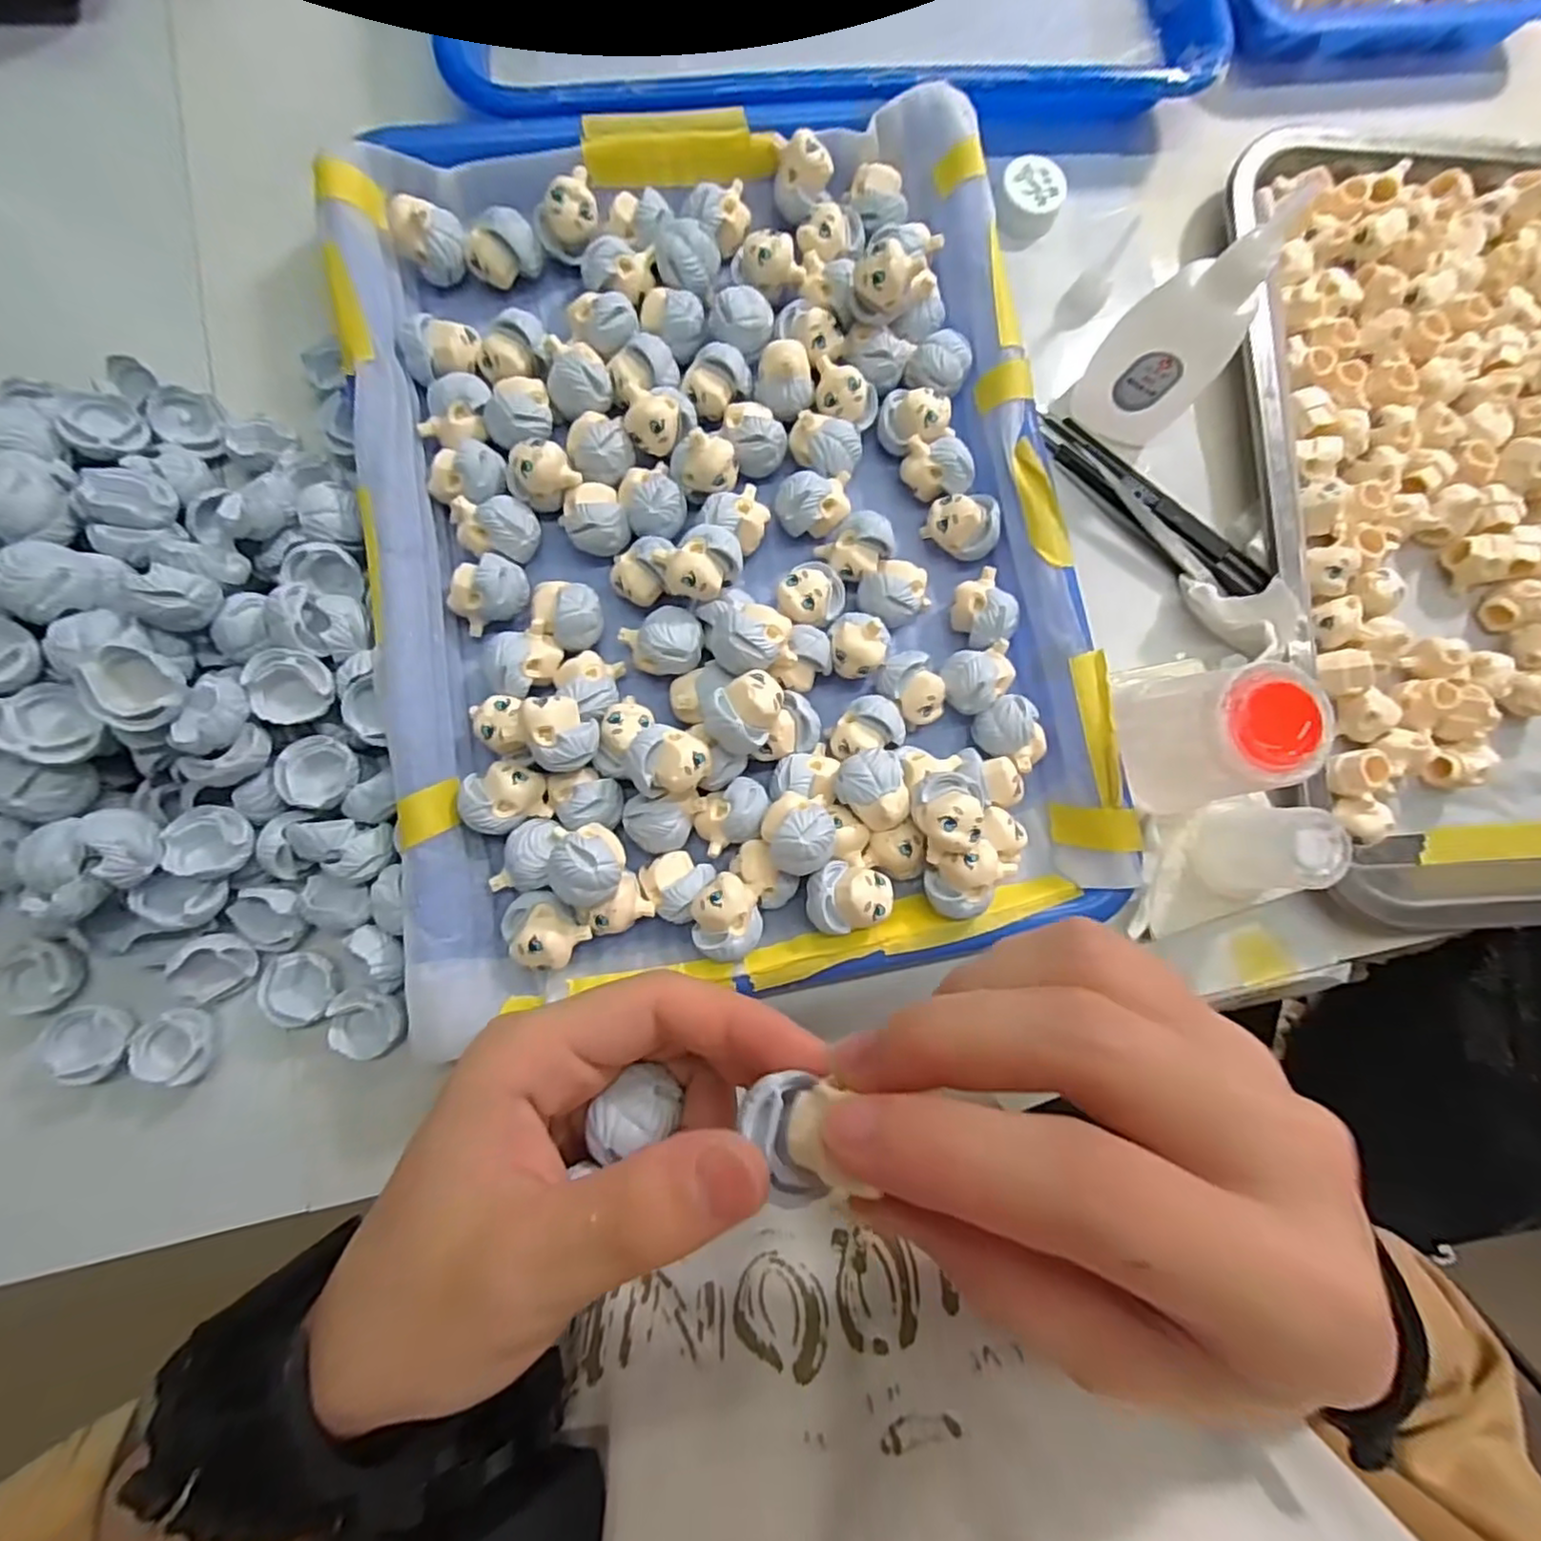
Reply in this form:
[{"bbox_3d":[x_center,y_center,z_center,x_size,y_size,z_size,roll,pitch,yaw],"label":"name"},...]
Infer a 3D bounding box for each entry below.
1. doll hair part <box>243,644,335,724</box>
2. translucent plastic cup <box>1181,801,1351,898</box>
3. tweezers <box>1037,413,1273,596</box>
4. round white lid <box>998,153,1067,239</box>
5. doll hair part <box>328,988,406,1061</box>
[{"bbox_3d":[-0.156,-0.028,0.216,0.023,0.011,0.023,-16,85,-6],"label":"doll hair part"},{"bbox_3d":[0.183,0.030,0.252,0.032,0.044,0.034,1,84,-5],"label":"translucent plastic cup"},{"bbox_3d":[0.161,-0.113,0.282,0.113,0.012,0.022,43,82,1],"label":"tweezers"},{"bbox_3d":[0.115,-0.253,0.294,0.028,0.013,0.030,1,84,-5],"label":"round white lid"},{"bbox_3d":[-0.137,0.086,0.227,0.025,0.009,0.023,5,83,-4],"label":"doll hair part"}]

